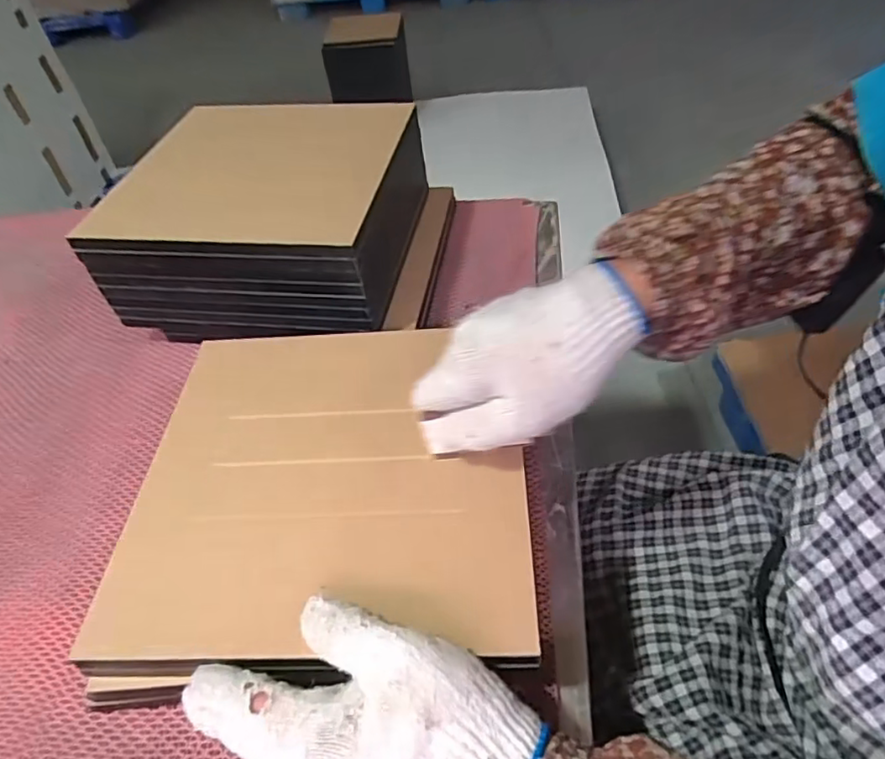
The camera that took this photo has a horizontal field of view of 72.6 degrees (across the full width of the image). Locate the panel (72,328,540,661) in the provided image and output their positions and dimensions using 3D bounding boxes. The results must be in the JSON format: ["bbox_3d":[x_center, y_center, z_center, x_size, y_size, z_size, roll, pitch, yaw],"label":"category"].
[{"bbox_3d":[-0.070,0.054,0.385,0.235,0.019,0.234,0,46,1],"label":"panel"}]

